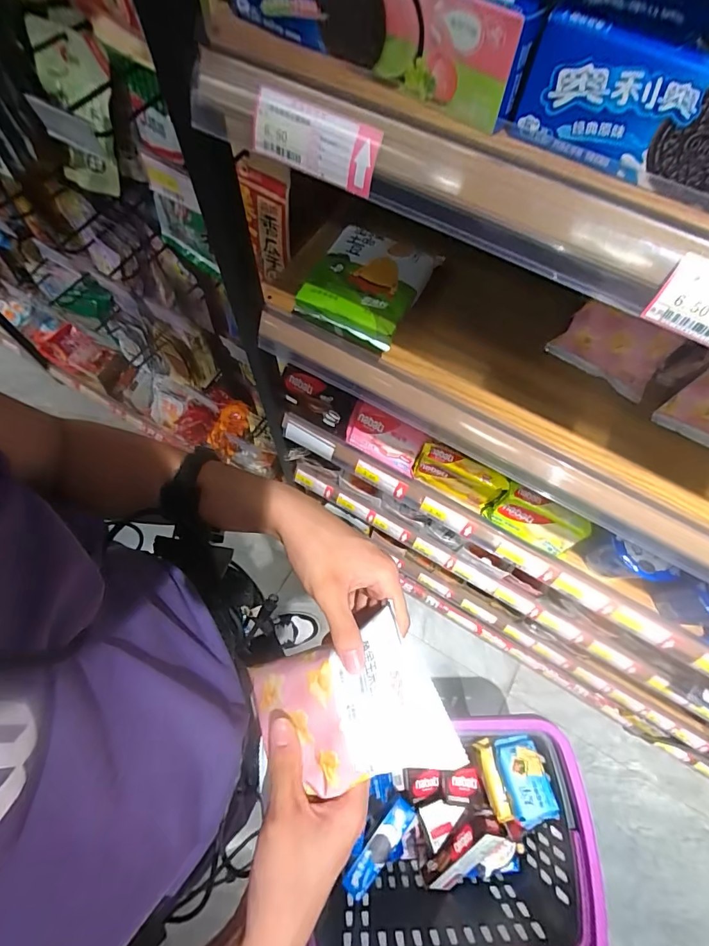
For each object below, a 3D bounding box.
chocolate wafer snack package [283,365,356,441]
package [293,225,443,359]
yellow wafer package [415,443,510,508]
[{"bbox_3d":[-0.061,-0.119,0.715,0.129,0.079,0.028,28,38,12],"label":"chocolate wafer snack package"},{"bbox_3d":[0.012,-0.208,0.489,0.117,0.048,0.122,26,69,8],"label":"package"},{"bbox_3d":[0.157,0.004,0.656,0.130,0.081,0.030,27,70,8],"label":"yellow wafer package"}]

